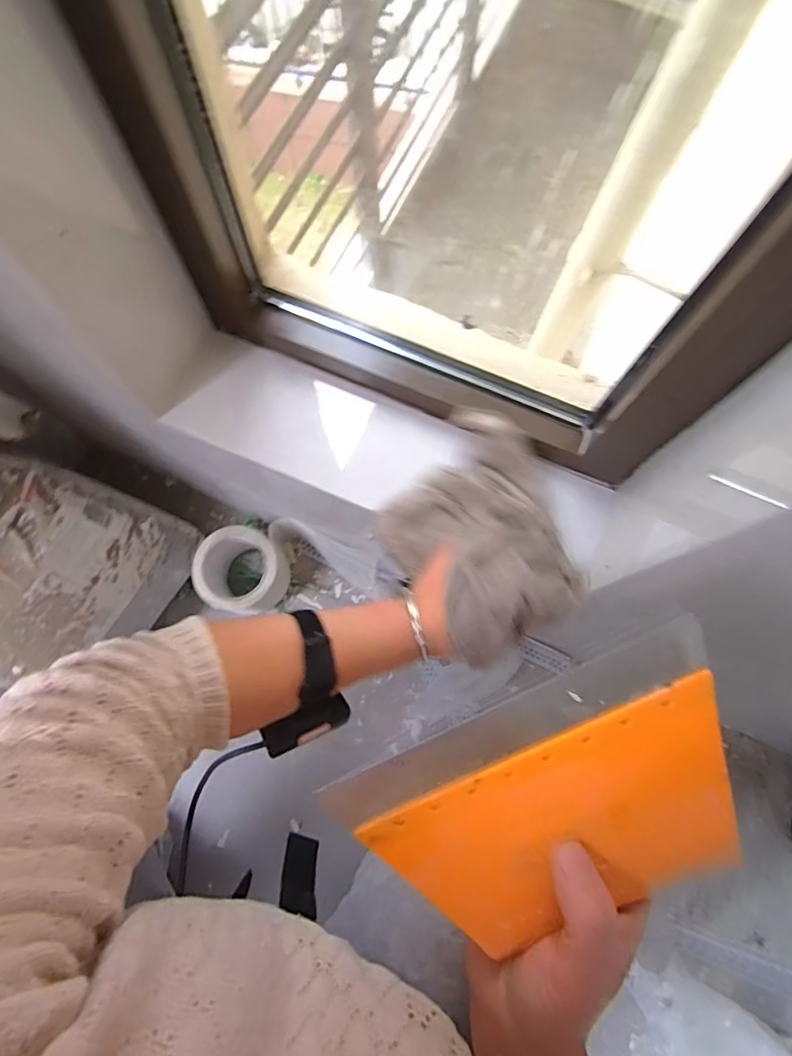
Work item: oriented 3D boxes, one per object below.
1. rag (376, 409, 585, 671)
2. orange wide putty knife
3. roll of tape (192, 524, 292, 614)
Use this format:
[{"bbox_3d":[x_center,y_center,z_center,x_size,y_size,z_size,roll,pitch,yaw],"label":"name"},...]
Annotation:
[{"bbox_3d":[0.077,0.000,0.458,0.156,0.058,0.192,-30,76,-9],"label":"rag"},{"bbox_3d":[0.070,0.125,0.229,0.164,0.006,0.116,-28,101,8],"label":"orange wide putty knife"},{"bbox_3d":[-0.212,0.063,0.724,0.104,0.098,0.105,0,74,-1],"label":"roll of tape"}]

